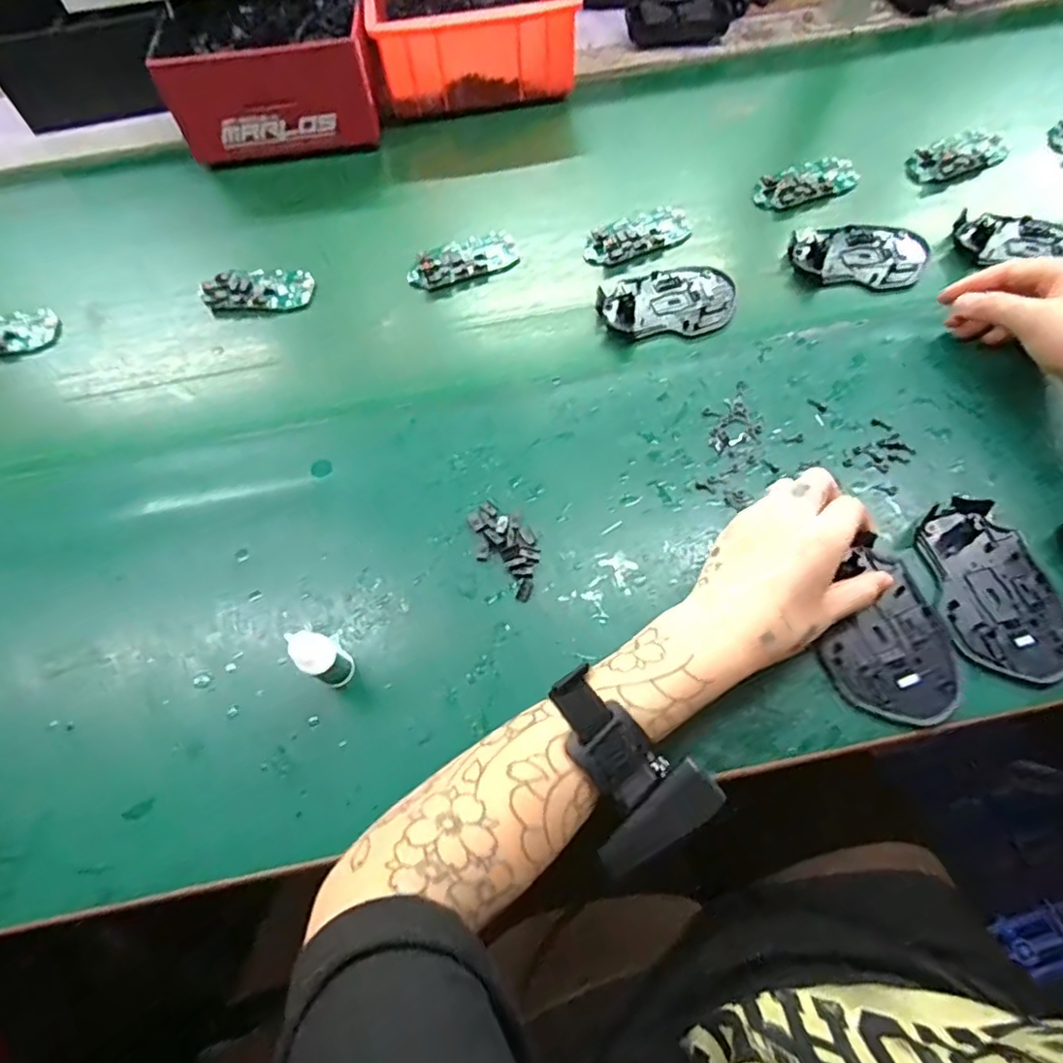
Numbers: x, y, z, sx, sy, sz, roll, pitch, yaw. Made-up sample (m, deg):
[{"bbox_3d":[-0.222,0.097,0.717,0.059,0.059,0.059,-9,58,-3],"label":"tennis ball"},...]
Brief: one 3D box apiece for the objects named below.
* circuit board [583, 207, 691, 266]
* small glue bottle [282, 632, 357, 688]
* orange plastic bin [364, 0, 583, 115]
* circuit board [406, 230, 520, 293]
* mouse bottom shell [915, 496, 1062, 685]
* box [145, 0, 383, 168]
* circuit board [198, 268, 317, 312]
[{"bbox_3d":[0.094,-0.265,0.551,0.098,0.008,0.046,-21,64,-8],"label":"circuit board"},{"bbox_3d":[-0.122,0.074,0.362,0.021,0.059,0.019,-36,67,-14],"label":"small glue bottle"},{"bbox_3d":[-0.070,-0.576,0.675,0.197,0.092,0.275,-7,63,-1],"label":"orange plastic bin"},{"bbox_3d":[-0.062,-0.241,0.547,0.098,0.011,0.046,-17,64,-6],"label":"circuit board"},{"bbox_3d":[0.290,0.034,0.387,0.071,0.009,0.116,-9,63,-2],"label":"mouse bottom shell"},{"bbox_3d":[-0.261,-0.497,0.642,0.192,0.096,0.236,-9,63,-2],"label":"box"},{"bbox_3d":[-0.238,-0.212,0.540,0.094,0.013,0.041,-1,63,2],"label":"circuit board"}]

